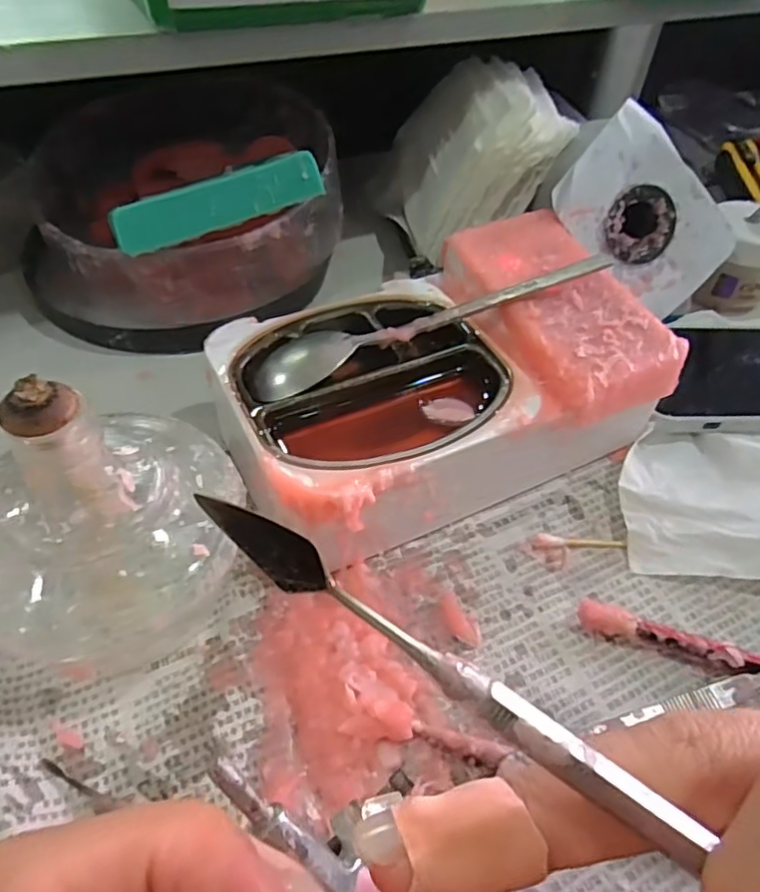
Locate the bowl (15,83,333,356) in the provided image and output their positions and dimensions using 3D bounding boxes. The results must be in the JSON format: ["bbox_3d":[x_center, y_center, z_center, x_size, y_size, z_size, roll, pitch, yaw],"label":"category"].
[{"bbox_3d":[-0.117,-0.157,0.380,0.182,0.078,0.204,3,49,-1],"label":"bowl"}]

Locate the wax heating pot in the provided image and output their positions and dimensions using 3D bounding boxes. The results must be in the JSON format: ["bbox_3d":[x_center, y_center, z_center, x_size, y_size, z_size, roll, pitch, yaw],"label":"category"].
[{"bbox_3d":[0.027,-0.028,0.279,0.199,0.066,0.114,-22,54,-21],"label":"wax heating pot"}]

